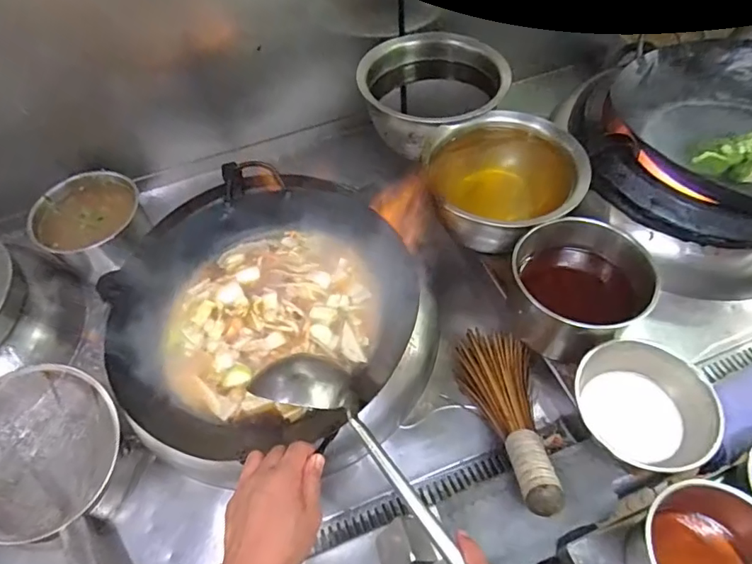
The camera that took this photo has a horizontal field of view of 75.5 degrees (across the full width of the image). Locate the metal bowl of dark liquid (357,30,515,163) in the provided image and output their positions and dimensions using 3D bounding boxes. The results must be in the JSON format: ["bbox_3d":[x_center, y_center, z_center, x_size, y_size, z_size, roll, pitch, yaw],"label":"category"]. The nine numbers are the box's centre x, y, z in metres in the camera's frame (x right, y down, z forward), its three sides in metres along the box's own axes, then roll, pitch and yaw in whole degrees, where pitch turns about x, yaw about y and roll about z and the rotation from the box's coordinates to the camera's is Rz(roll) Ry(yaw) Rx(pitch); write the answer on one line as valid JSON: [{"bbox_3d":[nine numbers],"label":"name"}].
[{"bbox_3d":[0.114,-0.355,0.922,0.264,0.127,0.266,-2,54,3],"label":"metal bowl of dark liquid"}]

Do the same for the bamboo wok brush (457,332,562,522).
[{"bbox_3d":[0.191,0.188,0.689,0.104,0.073,0.285,-8,34,-1],"label":"bamboo wok brush"}]

